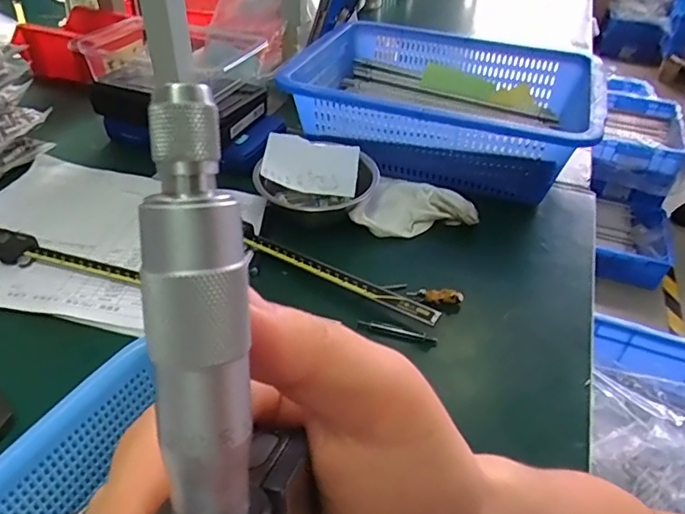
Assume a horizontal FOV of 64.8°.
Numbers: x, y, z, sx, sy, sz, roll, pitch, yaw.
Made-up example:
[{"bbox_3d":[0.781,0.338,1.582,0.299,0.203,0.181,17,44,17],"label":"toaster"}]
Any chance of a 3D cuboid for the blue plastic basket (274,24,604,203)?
[{"bbox_3d":[0.121,-0.178,0.656,0.330,0.107,0.252,19,42,18],"label":"blue plastic basket"}]

